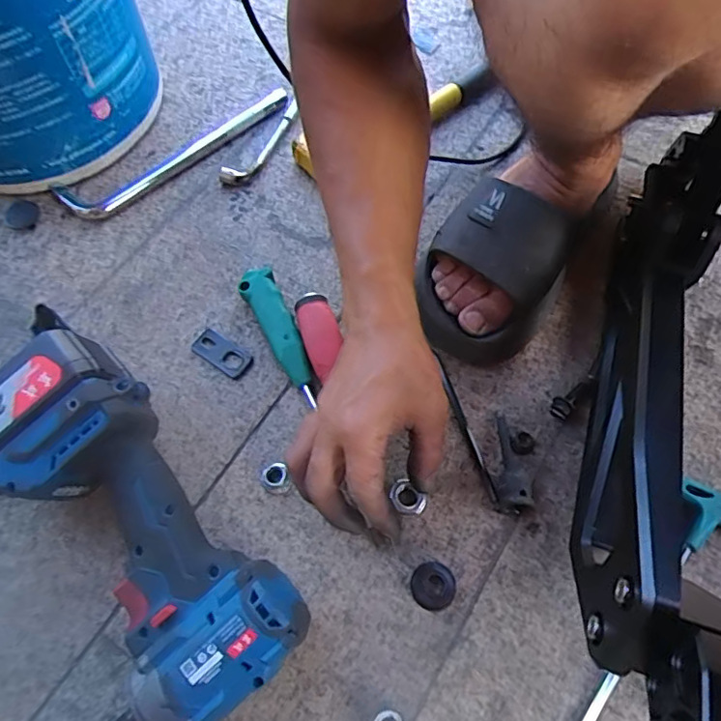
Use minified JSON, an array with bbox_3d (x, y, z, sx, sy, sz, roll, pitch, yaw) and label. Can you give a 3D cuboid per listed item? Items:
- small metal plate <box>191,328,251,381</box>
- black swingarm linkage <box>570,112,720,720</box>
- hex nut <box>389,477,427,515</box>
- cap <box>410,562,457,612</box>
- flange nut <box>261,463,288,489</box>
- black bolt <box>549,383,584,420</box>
[{"bbox_3d":[-0.118,-0.006,0.465,0.054,0.006,0.025,32,69,16],"label":"small metal plate"},{"bbox_3d":[0.194,0.022,0.357,0.049,0.135,0.429,14,62,9],"label":"black swingarm linkage"},{"bbox_3d":[0.034,0.100,0.400,0.026,0.014,0.021,31,69,16],"label":"hex nut"},{"bbox_3d":[0.050,0.155,0.380,0.029,0.013,0.030,-1,64,2],"label":"cap"},{"bbox_3d":[-0.064,0.086,0.413,0.019,0.010,0.021,-26,66,-10],"label":"flange nut"},{"bbox_3d":[0.163,0.030,0.438,0.014,0.015,0.036,31,69,16],"label":"black bolt"}]

